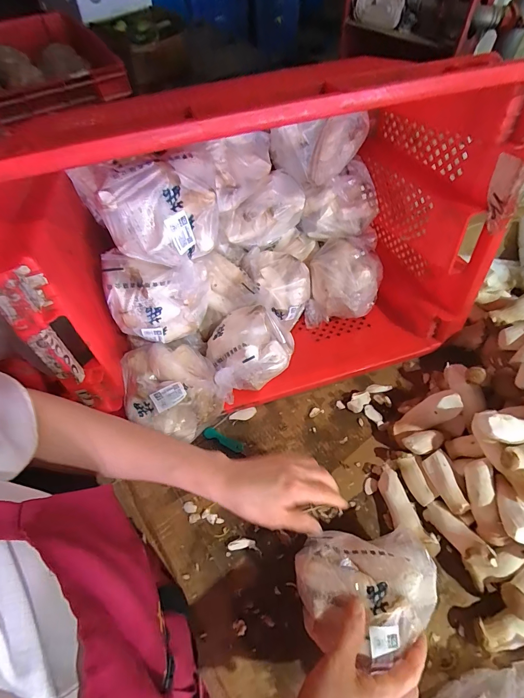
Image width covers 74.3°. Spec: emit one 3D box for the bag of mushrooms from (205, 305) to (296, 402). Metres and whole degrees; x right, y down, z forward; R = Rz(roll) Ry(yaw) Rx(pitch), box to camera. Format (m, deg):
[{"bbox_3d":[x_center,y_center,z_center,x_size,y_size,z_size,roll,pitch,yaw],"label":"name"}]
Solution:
[{"bbox_3d":[-0.022,0.000,0.565,0.147,0.096,0.121,-31,61,-18],"label":"bag of mushrooms"}]

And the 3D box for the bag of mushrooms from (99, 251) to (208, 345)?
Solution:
[{"bbox_3d":[-0.148,-0.073,0.508,0.135,0.113,0.082,-3,57,-1],"label":"bag of mushrooms"}]

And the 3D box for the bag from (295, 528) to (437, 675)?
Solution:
[{"bbox_3d":[0.119,0.267,0.386,0.153,0.077,0.112,-2,57,0],"label":"bag"}]

